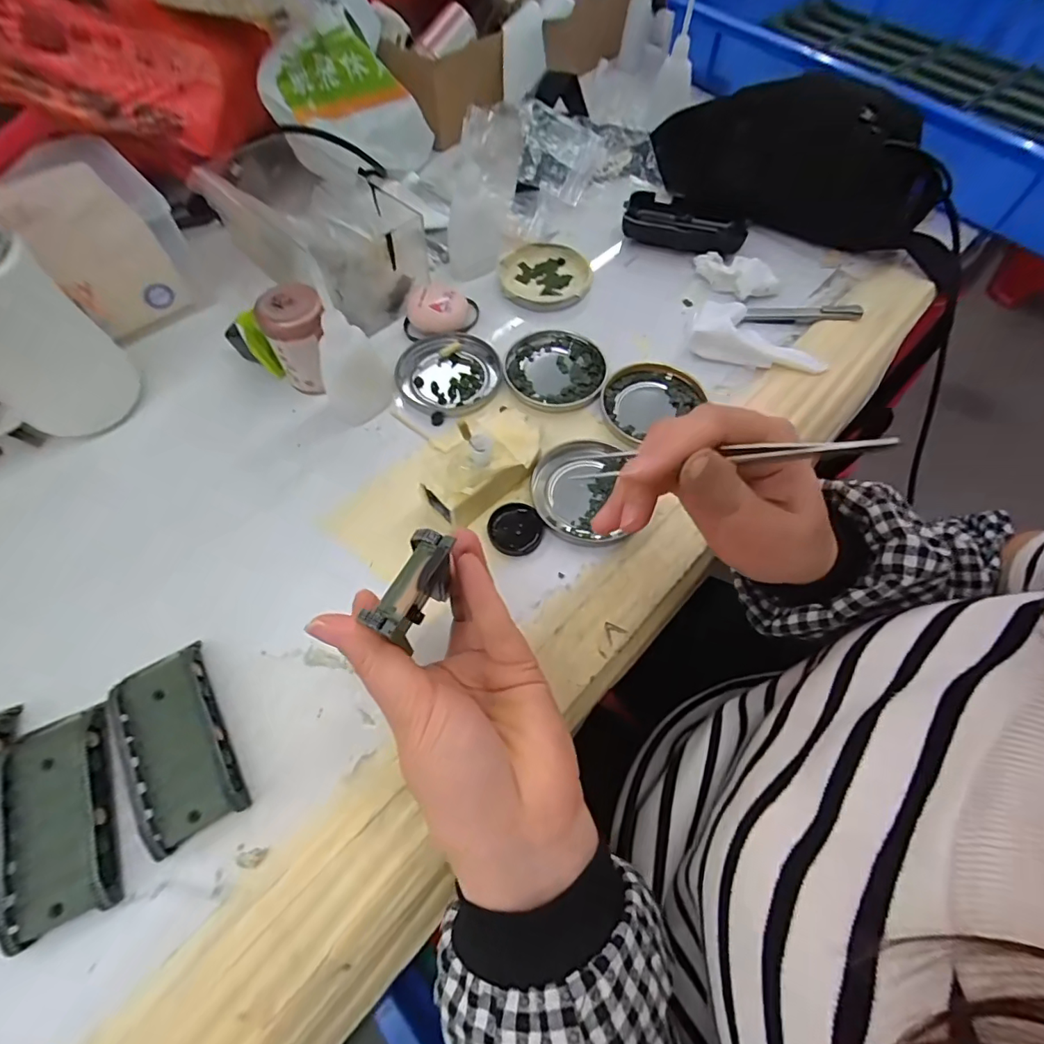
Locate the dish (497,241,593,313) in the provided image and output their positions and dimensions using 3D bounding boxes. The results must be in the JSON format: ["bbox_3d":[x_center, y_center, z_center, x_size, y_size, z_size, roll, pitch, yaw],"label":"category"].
[{"bbox_3d":[0.020,-0.220,0.450,0.078,0.017,0.077,1,63,-1],"label":"dish"}]

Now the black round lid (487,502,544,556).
[{"bbox_3d":[-0.004,0.005,0.328,0.035,0.006,0.035,1,63,-1],"label":"black round lid"}]

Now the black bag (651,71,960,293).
[{"bbox_3d":[0.278,-0.348,0.470,0.288,0.090,0.140,16,63,6],"label":"black bag"}]

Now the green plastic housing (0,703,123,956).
[{"bbox_3d":[-0.225,0.142,0.245,0.049,0.012,0.094,-21,65,-12],"label":"green plastic housing"}]

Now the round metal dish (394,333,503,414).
[{"bbox_3d":[-0.057,-0.115,0.395,0.077,0.012,0.075,1,63,-1],"label":"round metal dish"}]

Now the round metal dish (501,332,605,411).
[{"bbox_3d":[0.025,-0.120,0.396,0.077,0.008,0.077,12,63,4],"label":"round metal dish"}]

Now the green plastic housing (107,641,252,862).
[{"bbox_3d":[-0.180,0.114,0.262,0.046,0.016,0.093,-28,67,-15],"label":"green plastic housing"}]

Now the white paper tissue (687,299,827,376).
[{"bbox_3d":[0.188,-0.148,0.399,0.104,0.022,0.041,16,63,7],"label":"white paper tissue"}]

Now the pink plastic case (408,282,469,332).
[{"bbox_3d":[-0.070,-0.173,0.412,0.047,0.022,0.040,8,63,3],"label":"pink plastic case"}]

